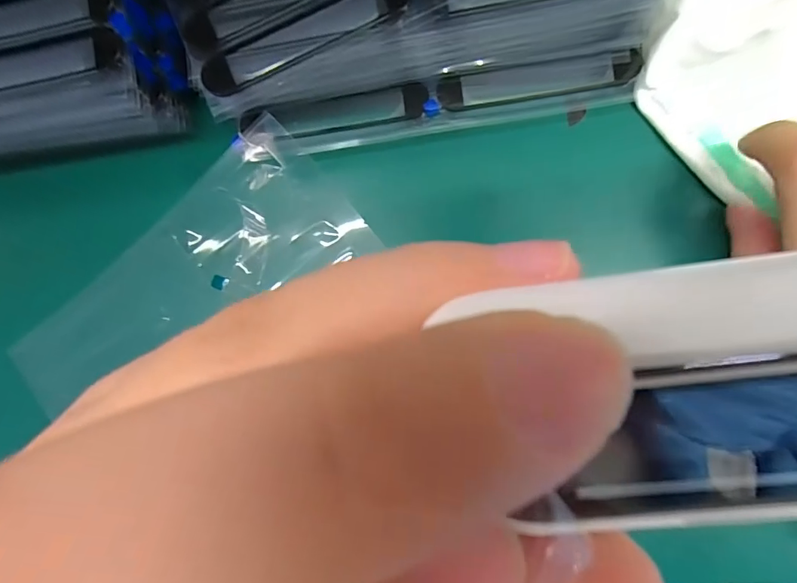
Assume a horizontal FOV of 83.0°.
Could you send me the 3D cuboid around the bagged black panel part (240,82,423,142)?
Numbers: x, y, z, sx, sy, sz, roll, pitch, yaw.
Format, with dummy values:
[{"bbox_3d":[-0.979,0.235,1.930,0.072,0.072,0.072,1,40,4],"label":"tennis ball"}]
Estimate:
[{"bbox_3d":[-0.027,-0.074,0.189,0.078,0.005,0.013,-9,110,0],"label":"bagged black panel part"}]

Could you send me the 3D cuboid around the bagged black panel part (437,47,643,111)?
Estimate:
[{"bbox_3d":[0.056,-0.087,0.184,0.079,0.007,0.016,-7,87,6],"label":"bagged black panel part"}]

